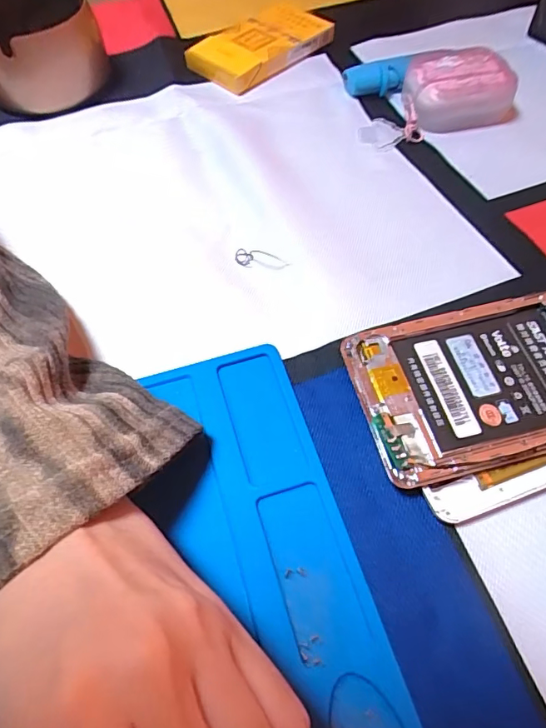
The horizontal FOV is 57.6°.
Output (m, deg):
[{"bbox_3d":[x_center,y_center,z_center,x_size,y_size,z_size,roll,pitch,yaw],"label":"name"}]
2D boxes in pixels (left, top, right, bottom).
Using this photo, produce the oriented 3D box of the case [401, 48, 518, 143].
[{"bbox_3d":[0.114,-0.177,0.317,0.068,0.027,0.050,-13,60,-6],"label":"case"}]

